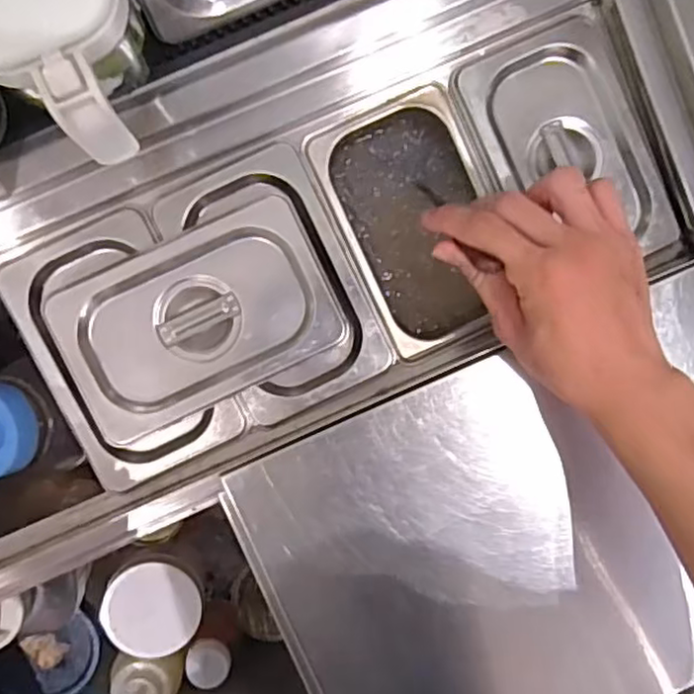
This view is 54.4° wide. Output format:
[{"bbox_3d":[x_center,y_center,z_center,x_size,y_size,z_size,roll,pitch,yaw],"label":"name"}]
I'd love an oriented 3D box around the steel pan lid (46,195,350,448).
[{"bbox_3d":[-0.097,-0.018,0.442,0.170,0.029,0.109,-25,97,-2],"label":"steel pan lid"}]

